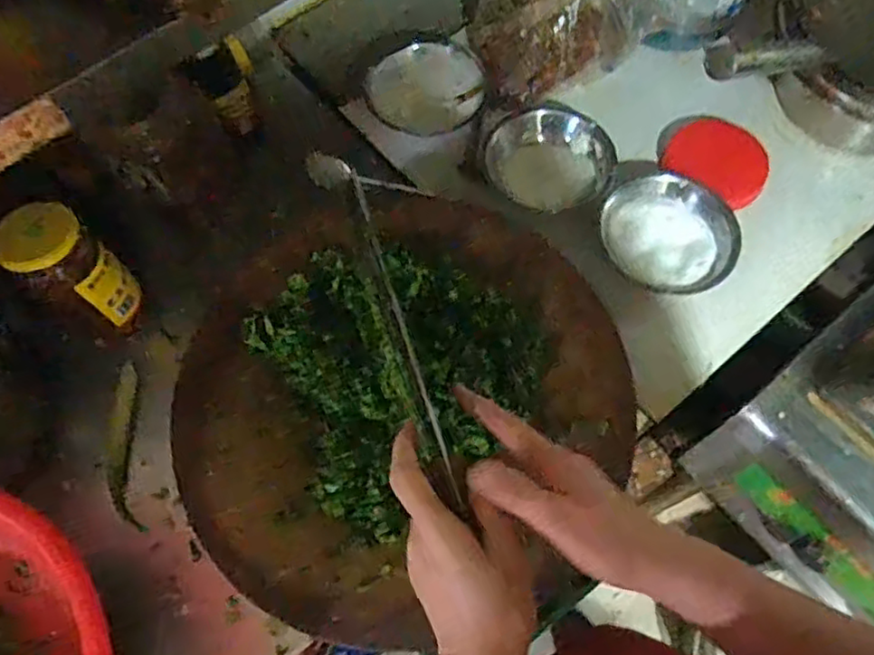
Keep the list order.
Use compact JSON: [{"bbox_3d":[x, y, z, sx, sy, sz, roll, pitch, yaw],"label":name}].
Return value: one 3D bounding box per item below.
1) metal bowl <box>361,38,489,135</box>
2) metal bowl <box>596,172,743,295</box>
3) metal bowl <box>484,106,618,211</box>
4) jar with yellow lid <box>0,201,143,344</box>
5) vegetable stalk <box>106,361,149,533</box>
[{"bbox_3d":[-0.015,-0.325,0.877,0.154,0.037,0.131,-8,81,-8],"label":"metal bowl"},{"bbox_3d":[0.281,-0.115,0.777,0.142,0.051,0.152,-1,66,2],"label":"metal bowl"},{"bbox_3d":[0.147,-0.219,0.825,0.146,0.041,0.139,-1,66,2],"label":"metal bowl"},{"bbox_3d":[-0.398,-0.053,0.699,0.089,0.161,0.076,-21,67,-6],"label":"jar with yellow lid"},{"bbox_3d":[-0.365,0.140,0.757,0.036,0.026,0.190,-4,80,1],"label":"vegetable stalk"}]

